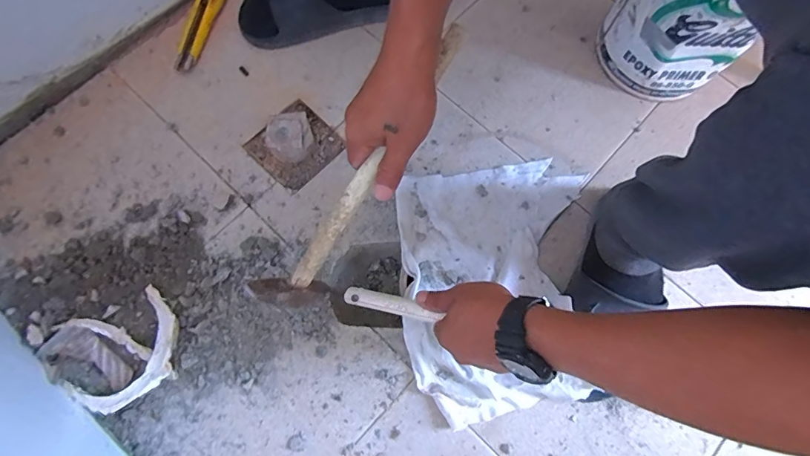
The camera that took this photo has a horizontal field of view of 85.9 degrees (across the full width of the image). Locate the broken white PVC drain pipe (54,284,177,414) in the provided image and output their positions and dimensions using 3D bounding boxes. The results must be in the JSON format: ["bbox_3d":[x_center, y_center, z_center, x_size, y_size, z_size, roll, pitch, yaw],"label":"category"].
[{"bbox_3d":[-0.317,0.135,0.481,0.134,0.024,0.113,-27,77,-9],"label":"broken white PVC drain pipe"}]

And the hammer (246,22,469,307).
[{"bbox_3d":[-0.035,-0.057,0.428,0.045,0.073,0.315,35,94,8],"label":"hammer"}]

